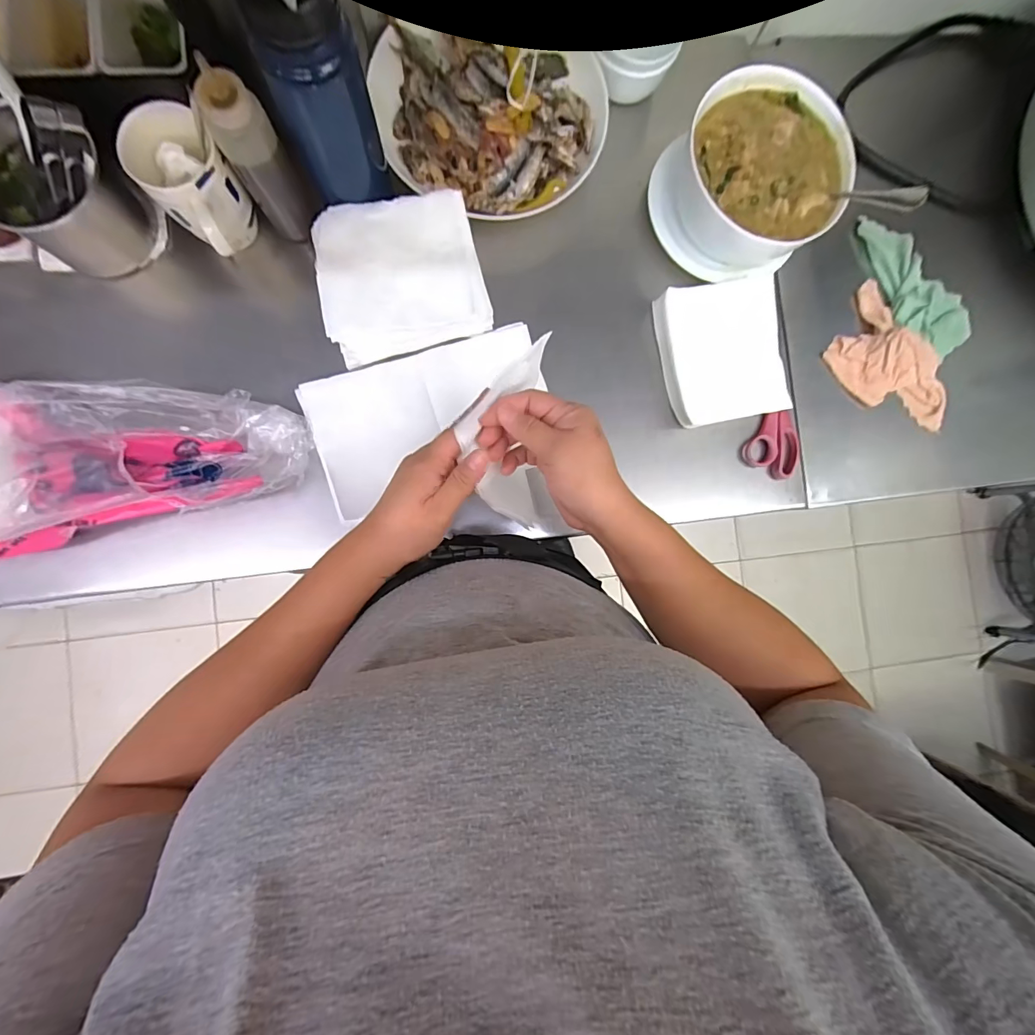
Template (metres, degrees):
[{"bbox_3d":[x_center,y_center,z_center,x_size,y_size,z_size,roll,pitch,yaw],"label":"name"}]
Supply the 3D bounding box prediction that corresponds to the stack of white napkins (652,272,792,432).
[{"bbox_3d":[0.234,-0.189,0.503,0.124,0.047,0.154,-11,88,-5],"label":"stack of white napkins"}]

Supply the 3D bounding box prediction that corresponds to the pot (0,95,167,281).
[{"bbox_3d":[-0.449,-0.313,0.431,0.121,0.093,0.111,28,85,-3],"label":"pot"}]

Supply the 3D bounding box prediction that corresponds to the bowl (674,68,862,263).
[{"bbox_3d":[0.265,-0.382,0.494,0.173,0.080,0.175,0,87,-5],"label":"bowl"}]

